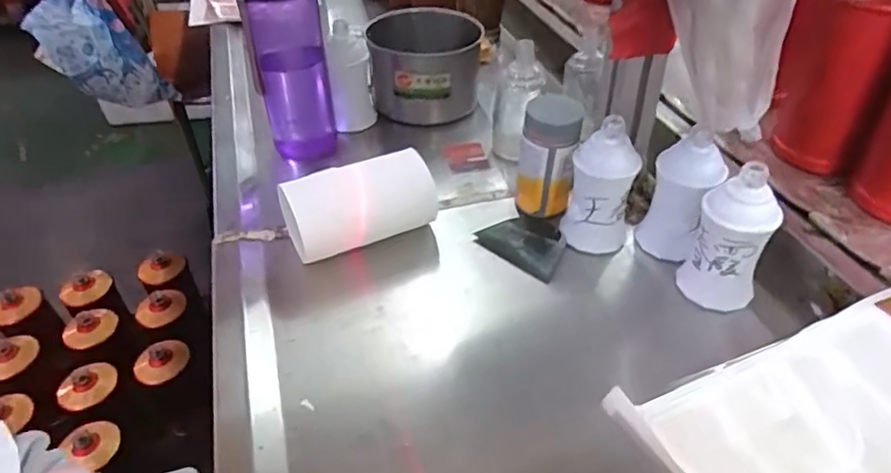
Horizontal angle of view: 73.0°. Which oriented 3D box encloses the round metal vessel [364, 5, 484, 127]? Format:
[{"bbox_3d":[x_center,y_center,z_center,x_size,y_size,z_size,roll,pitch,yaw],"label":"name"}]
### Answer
[{"bbox_3d":[-0.024,-0.199,0.728,0.127,0.102,0.137,-1,40,1],"label":"round metal vessel"}]

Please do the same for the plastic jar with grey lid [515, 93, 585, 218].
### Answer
[{"bbox_3d":[0.096,-0.074,0.564,0.052,0.105,0.055,-1,40,1],"label":"plastic jar with grey lid"}]

